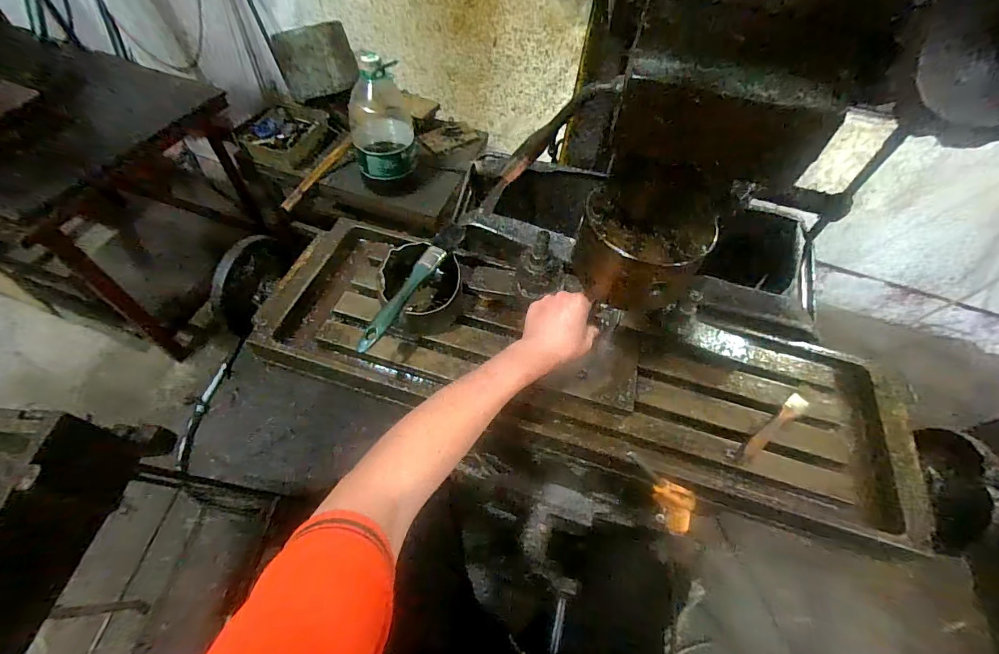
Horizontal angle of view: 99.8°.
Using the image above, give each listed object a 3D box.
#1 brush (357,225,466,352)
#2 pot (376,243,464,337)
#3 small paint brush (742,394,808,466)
[{"bbox_3d":[-0.106,-0.054,0.509,0.027,0.025,0.201,29,59,13],"label":"brush"},{"bbox_3d":[-0.100,-0.054,0.560,0.109,0.071,0.117,-3,57,-7],"label":"pot"},{"bbox_3d":[0.328,0.122,0.507,0.127,0.015,0.021,-30,64,-22],"label":"small paint brush"}]

